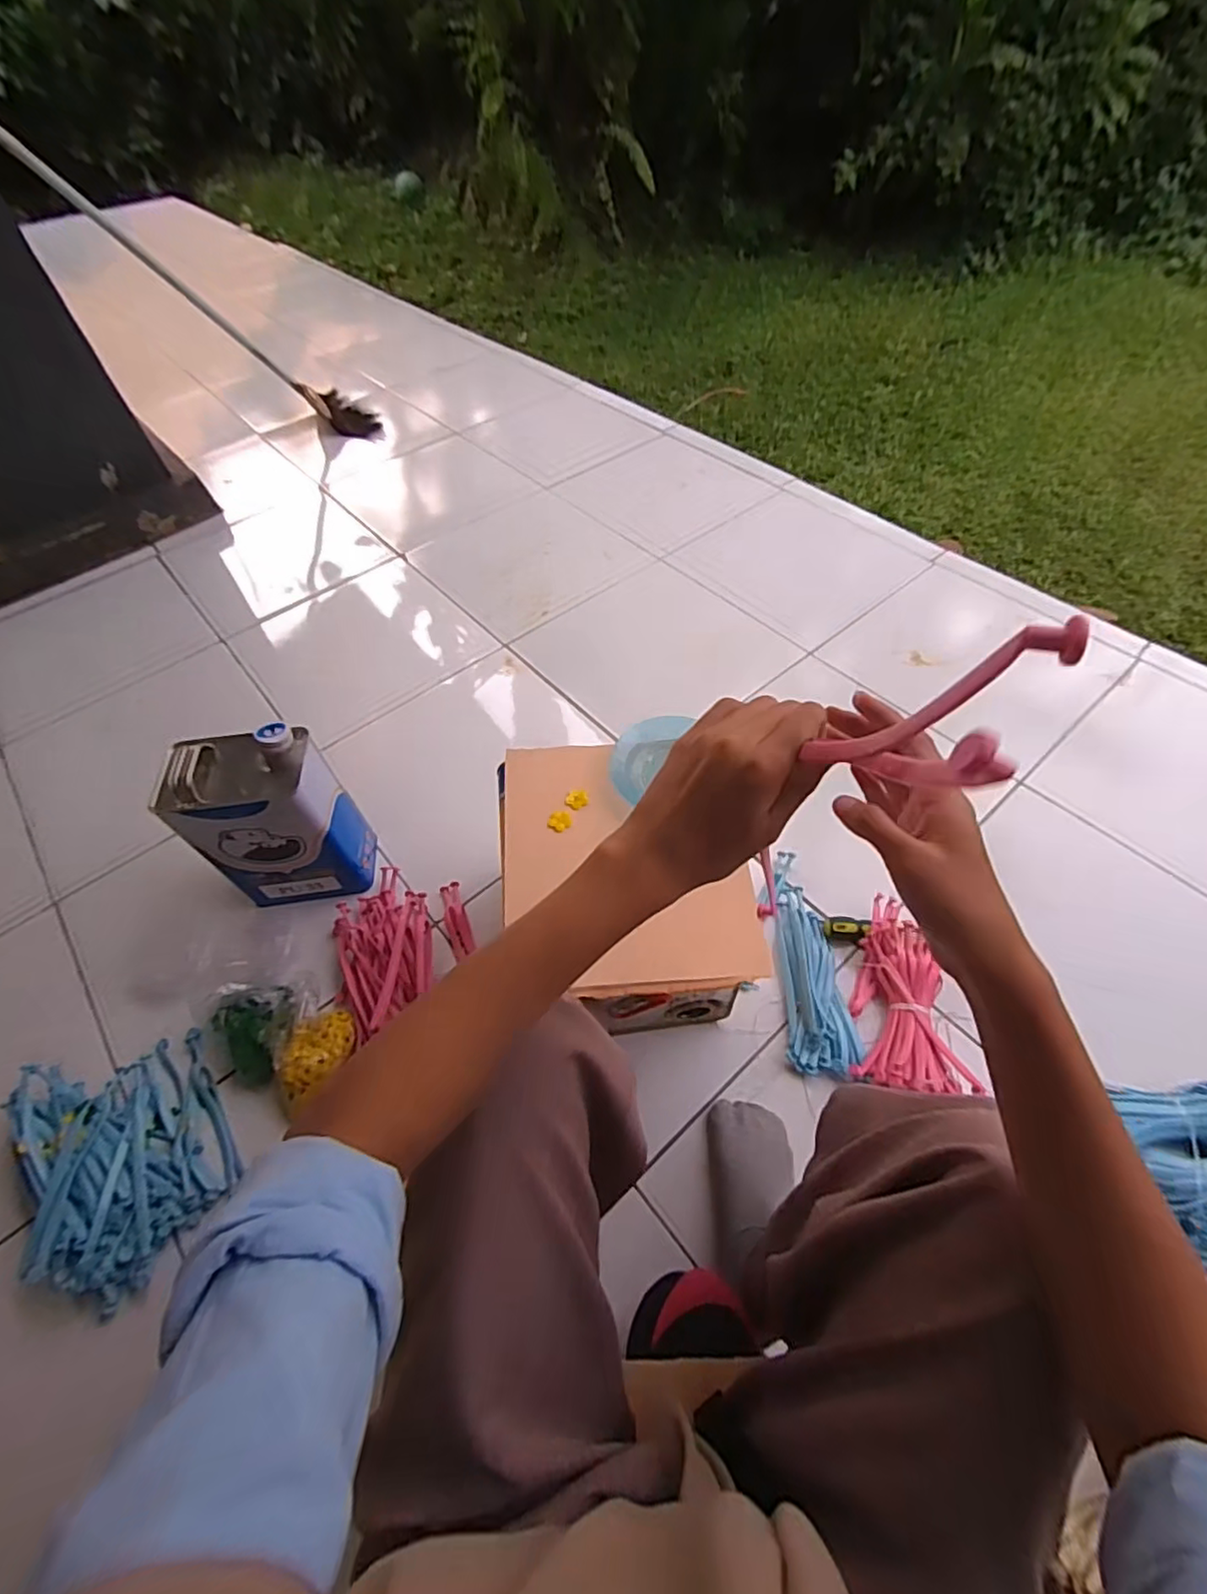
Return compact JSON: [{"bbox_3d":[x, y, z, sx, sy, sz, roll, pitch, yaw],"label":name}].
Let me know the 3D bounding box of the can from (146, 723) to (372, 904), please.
[{"bbox_3d":[-0.419,0.033,0.804,0.164,0.261,0.107,-7,55,-2],"label":"can"}]

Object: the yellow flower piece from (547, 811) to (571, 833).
[{"bbox_3d":[-0.045,0.026,0.654,0.023,0.006,0.022,-1,55,2],"label":"yellow flower piece"}]

